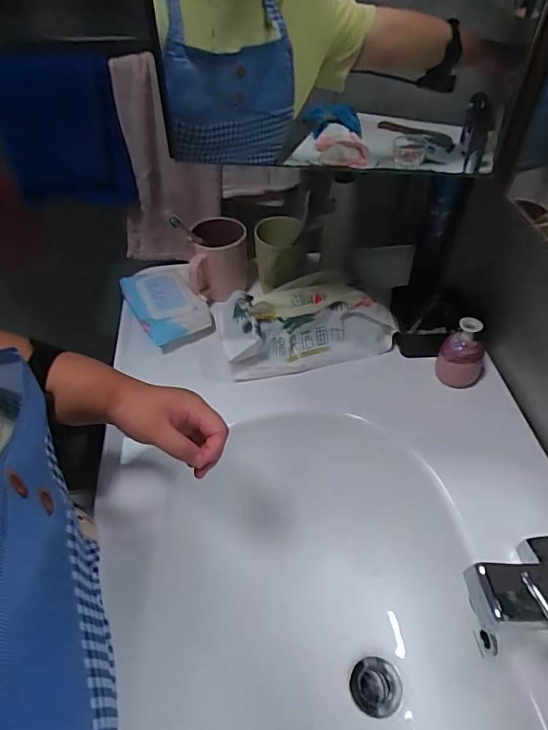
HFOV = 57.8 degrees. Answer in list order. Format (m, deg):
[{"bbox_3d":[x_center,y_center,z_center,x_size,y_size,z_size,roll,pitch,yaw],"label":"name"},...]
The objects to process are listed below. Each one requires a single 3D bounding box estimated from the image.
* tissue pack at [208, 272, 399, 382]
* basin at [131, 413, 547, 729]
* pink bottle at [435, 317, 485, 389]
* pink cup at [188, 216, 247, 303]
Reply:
[{"bbox_3d":[0.042,-0.069,0.682,0.233,0.105,0.117,-7,48,-8],"label":"tissue pack"},{"bbox_3d":[0.054,0.326,0.519,0.323,0.150,0.558,-5,48,-7],"label":"basin"},{"bbox_3d":[0.249,-0.020,0.640,0.060,0.092,0.052,25,52,20],"label":"pink bottle"},{"bbox_3d":[-0.087,-0.159,0.754,0.089,0.116,0.102,1,48,-1],"label":"pink cup"}]

